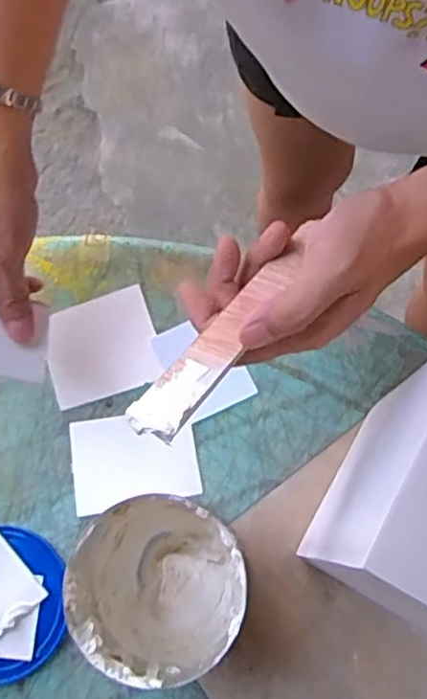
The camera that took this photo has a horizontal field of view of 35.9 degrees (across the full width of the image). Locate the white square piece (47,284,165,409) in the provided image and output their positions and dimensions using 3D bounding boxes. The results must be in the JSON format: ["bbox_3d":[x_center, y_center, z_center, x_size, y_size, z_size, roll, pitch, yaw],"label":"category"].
[{"bbox_3d":[-0.086,-0.004,0.499,0.080,0.009,0.077,-16,77,-6],"label":"white square piece"}]

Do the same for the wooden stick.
[{"bbox_3d":[0.006,-0.007,0.334,0.027,0.005,0.137,20,50,25],"label":"wooden stick"}]

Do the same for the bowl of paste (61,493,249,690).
[{"bbox_3d":[-0.032,0.151,0.409,0.093,0.109,0.089,0,73,-1],"label":"bowl of paste"}]

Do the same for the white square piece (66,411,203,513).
[{"bbox_3d":[-0.058,0.080,0.485,0.089,0.004,0.066,-8,72,-6],"label":"white square piece"}]

